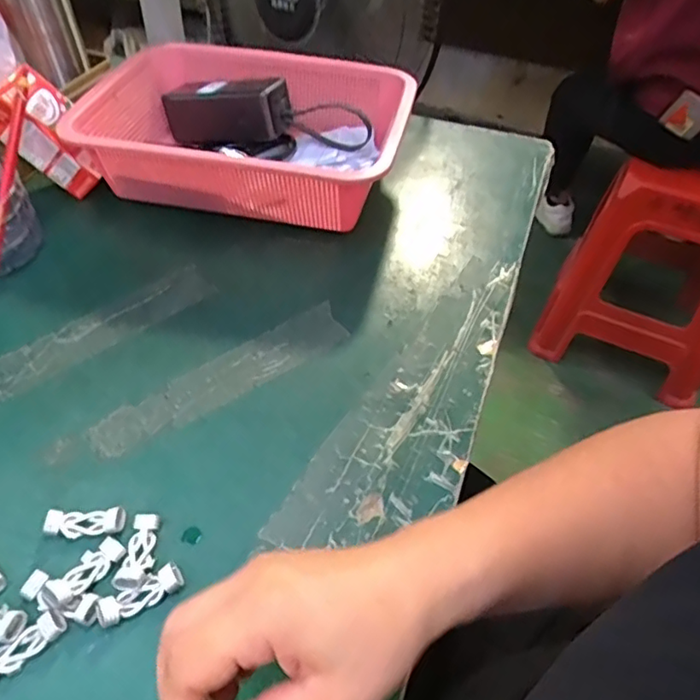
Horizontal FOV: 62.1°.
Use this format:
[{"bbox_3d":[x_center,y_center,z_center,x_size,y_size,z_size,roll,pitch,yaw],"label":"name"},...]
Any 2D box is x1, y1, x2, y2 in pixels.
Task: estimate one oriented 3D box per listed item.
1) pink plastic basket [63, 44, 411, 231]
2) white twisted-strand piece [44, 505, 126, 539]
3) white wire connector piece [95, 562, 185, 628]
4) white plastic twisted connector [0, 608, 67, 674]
[{"bbox_3d":[-0.091,-0.212,0.586,0.290,0.097,0.212,10,47,9],"label":"pink plastic basket"},{"bbox_3d":[-0.156,0.101,0.344,0.043,0.010,0.016,-3,46,-4],"label":"white twisted-strand piece"},{"bbox_3d":[-0.114,0.133,0.317,0.045,0.009,0.016,-23,51,-22],"label":"white wire connector piece"},{"bbox_3d":[-0.170,0.153,0.298,0.044,0.008,0.015,-33,55,-28],"label":"white plastic twisted connector"}]

